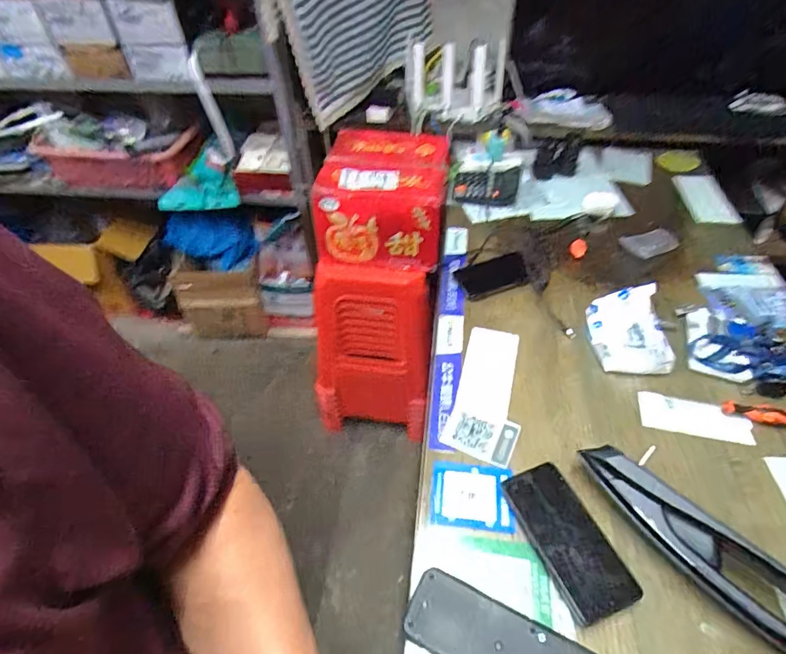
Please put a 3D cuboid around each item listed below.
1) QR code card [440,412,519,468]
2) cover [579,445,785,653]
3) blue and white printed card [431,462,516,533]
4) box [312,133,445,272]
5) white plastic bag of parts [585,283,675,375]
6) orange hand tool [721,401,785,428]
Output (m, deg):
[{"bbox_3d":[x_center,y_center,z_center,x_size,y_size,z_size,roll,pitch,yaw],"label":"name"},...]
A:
[{"bbox_3d":[0.115,0.142,0.616,0.095,0.007,0.065,18,50,18],"label":"QR code card"},{"bbox_3d":[0.360,0.257,0.450,0.045,0.069,0.378,-34,55,-26],"label":"cover"},{"bbox_3d":[0.095,0.204,0.560,0.094,0.005,0.076,2,51,7],"label":"blue and white printed card"},{"bbox_3d":[-0.020,-0.334,1.142,0.281,0.171,0.349,5,47,6],"label":"box"},{"bbox_3d":[0.359,0.002,0.690,0.104,0.068,0.118,2,47,3],"label":"white plastic bag of parts"},{"bbox_3d":[0.491,0.114,0.621,0.083,0.020,0.028,10,48,11],"label":"orange hand tool"}]

